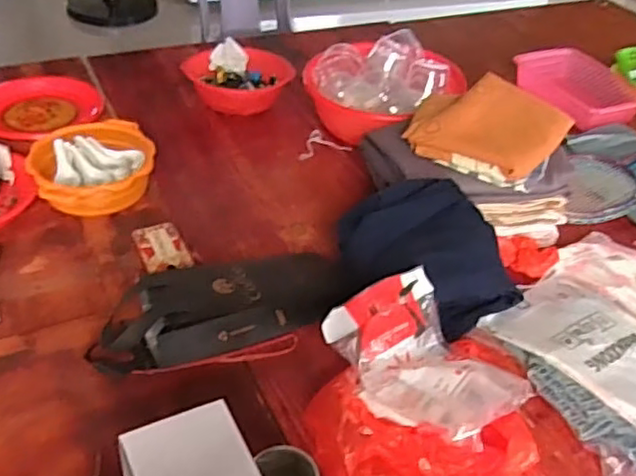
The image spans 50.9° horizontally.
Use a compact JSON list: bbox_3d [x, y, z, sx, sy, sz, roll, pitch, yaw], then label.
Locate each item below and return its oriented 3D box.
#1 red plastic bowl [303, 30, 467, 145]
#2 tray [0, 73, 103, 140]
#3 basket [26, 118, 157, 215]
[{"bbox_3d":[0.138,-0.330,1.481,0.302,0.141,0.302,4,40,-3],"label":"red plastic bowl"},{"bbox_3d":[-0.613,-0.293,1.467,0.259,0.031,0.259,2,39,-1],"label":"tray"},{"bbox_3d":[-0.418,-0.137,1.235,0.210,0.083,0.218,2,39,-1],"label":"basket"}]

